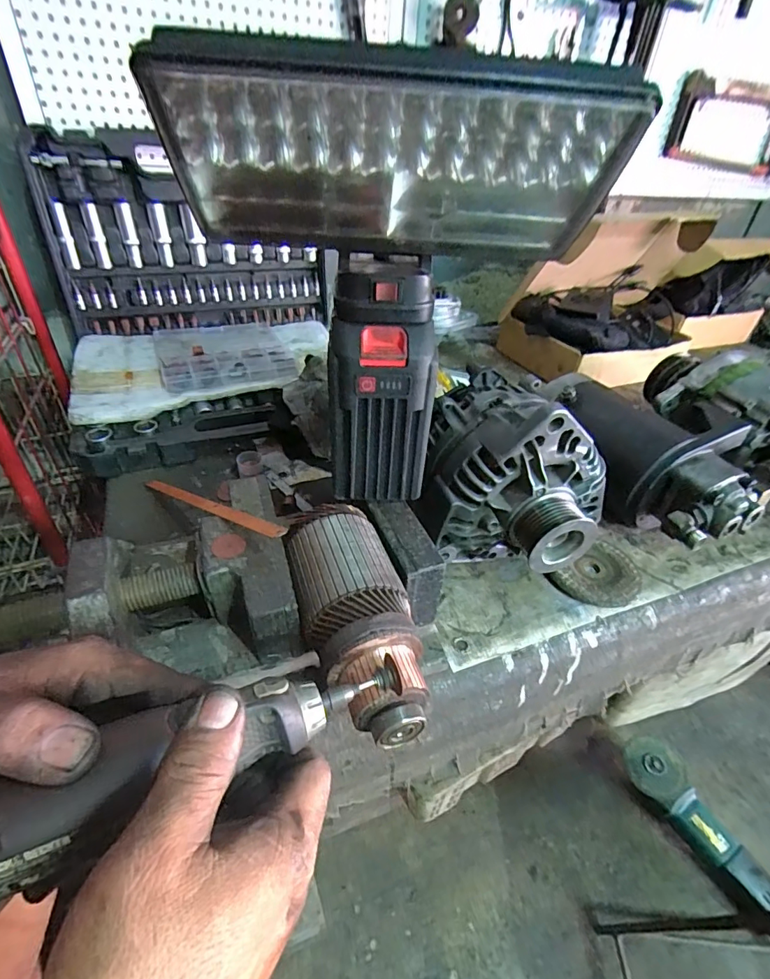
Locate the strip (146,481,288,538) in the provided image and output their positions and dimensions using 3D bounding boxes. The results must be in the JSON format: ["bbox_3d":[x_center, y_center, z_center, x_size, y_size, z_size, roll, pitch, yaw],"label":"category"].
[{"bbox_3d":[-0.160,0.010,0.411,0.010,0.004,0.286,-29,25,-35],"label":"strip"}]

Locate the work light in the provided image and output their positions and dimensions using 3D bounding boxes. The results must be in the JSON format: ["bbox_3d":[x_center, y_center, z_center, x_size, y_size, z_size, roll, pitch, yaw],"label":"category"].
[{"bbox_3d":[0.000,-0.099,0.300,0.217,0.255,0.086,2,38,-4],"label":"work light"}]

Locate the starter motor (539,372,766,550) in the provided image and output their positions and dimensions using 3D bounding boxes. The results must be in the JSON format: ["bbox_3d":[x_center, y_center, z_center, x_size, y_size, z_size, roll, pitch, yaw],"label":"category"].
[{"bbox_3d":[0.290,-0.028,0.539,0.142,0.118,0.249,-10,41,-18],"label":"starter motor"}]

